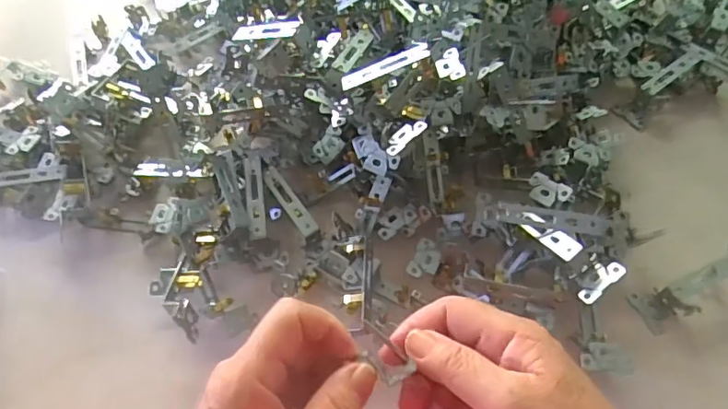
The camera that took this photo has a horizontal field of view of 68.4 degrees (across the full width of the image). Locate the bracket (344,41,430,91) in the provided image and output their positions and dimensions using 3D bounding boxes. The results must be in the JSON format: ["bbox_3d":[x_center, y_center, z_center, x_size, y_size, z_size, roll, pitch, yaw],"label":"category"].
[{"bbox_3d":[0.015,-0.102,0.395,0.068,0.007,0.012,-19,57,16],"label":"bracket"}]

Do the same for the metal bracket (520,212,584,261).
[{"bbox_3d":[0.126,0.021,0.368,0.014,0.005,0.052,-46,37,3],"label":"metal bracket"}]

